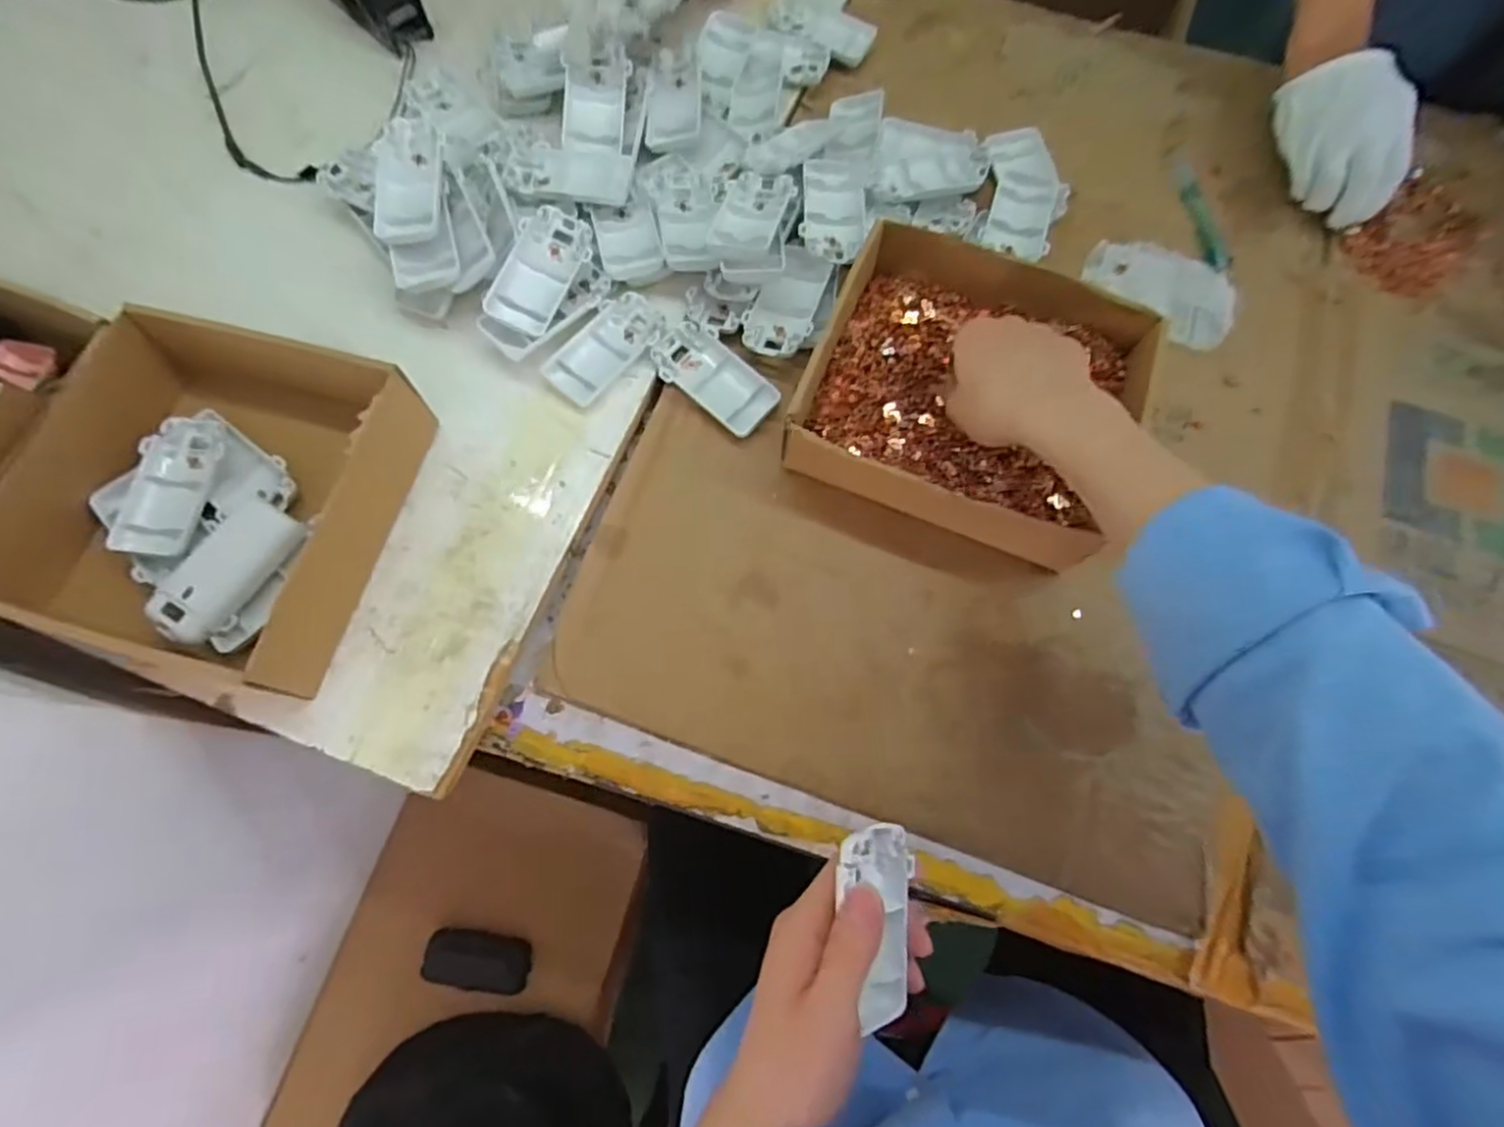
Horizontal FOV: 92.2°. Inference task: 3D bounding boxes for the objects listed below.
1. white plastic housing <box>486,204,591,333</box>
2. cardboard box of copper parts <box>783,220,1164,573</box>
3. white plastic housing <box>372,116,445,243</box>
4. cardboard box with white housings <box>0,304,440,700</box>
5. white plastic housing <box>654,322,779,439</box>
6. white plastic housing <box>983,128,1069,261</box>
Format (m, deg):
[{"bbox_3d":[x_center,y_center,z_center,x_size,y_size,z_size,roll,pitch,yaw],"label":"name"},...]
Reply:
[{"bbox_3d":[-0.153,-0.212,0.524,0.049,0.015,0.095,26,78,-5],"label":"white plastic housing"},{"bbox_3d":[0.149,-0.118,0.487,0.203,0.067,0.192,24,73,5],"label":"cardboard box of copper parts"},{"bbox_3d":[-0.243,-0.274,0.514,0.046,0.016,0.103,-4,71,-2],"label":"white plastic housing"},{"bbox_3d":[-0.329,-0.038,0.446,0.196,0.067,0.199,14,72,2],"label":"cardboard box with white housings"},{"bbox_3d":[-0.028,-0.135,0.527,0.096,0.020,0.047,42,75,10],"label":"white plastic housing"},{"bbox_3d":[0.217,-0.293,0.578,0.061,0.035,0.139,8,72,0],"label":"white plastic housing"}]

